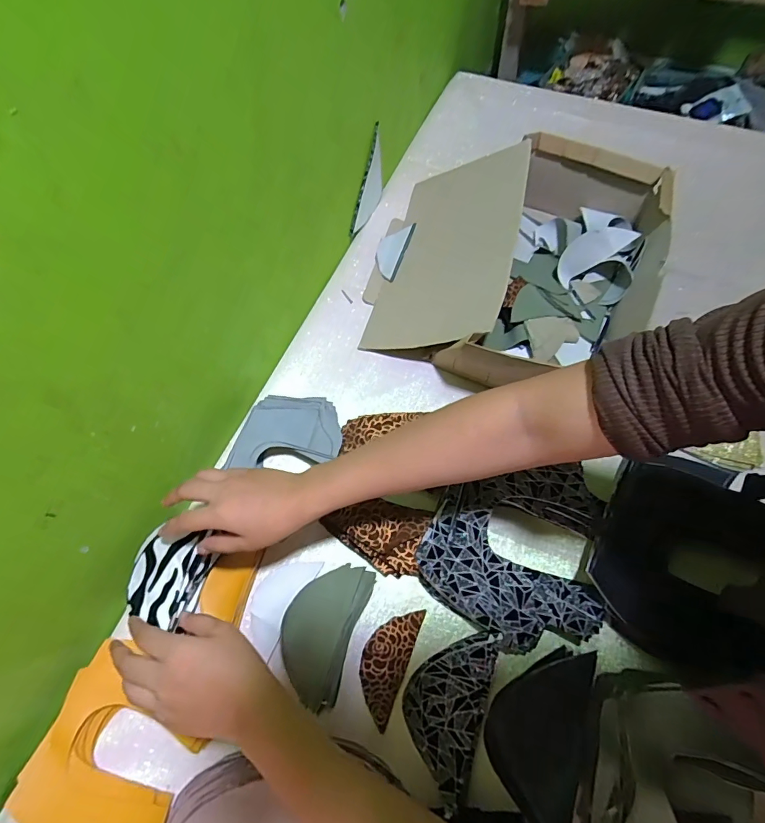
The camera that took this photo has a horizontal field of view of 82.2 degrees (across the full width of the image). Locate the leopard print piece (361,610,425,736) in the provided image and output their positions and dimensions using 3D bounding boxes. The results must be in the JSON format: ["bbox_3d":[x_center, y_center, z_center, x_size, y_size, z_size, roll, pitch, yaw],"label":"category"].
[{"bbox_3d":[0.003,0.248,0.440,0.044,0.005,0.105,20,67,12],"label":"leopard print piece"}]

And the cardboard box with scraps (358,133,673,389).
[{"bbox_3d":[0.162,-0.192,0.567,0.363,0.106,0.329,17,66,11],"label":"cardboard box with scraps"}]

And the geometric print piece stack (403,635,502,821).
[{"bbox_3d":[0.060,0.271,0.413,0.070,0.024,0.134,17,67,11],"label":"geometric print piece stack"}]

